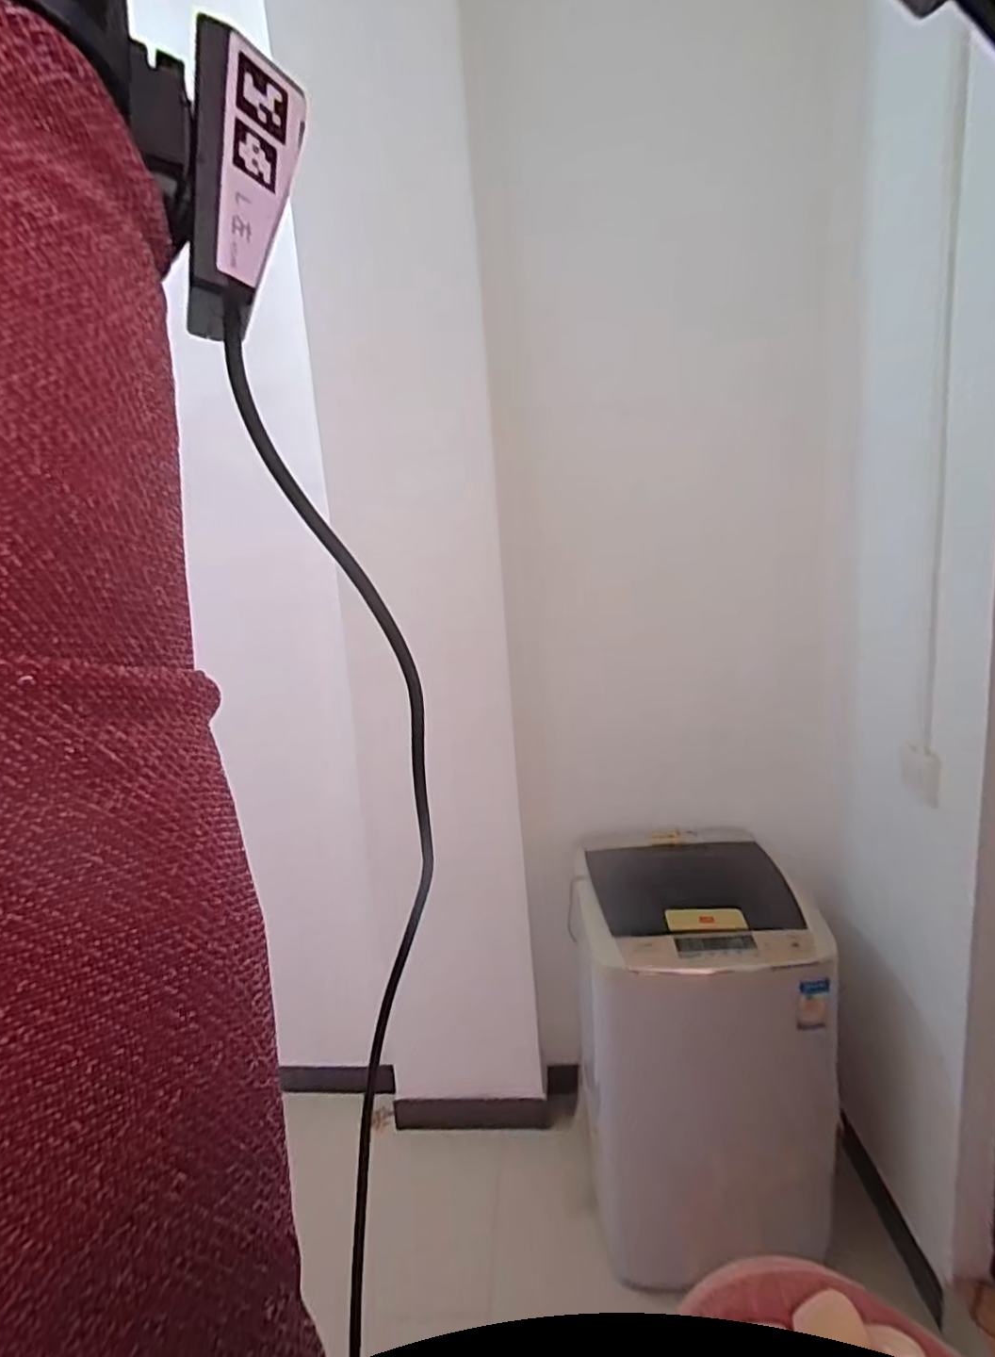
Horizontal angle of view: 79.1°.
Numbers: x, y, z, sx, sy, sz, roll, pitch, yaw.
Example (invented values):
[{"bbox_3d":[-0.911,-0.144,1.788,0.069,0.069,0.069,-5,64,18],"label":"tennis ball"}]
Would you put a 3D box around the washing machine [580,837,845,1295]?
[{"bbox_3d":[0.462,0.855,1.458,0.506,0.829,0.487,-5,10,-4],"label":"washing machine"}]

